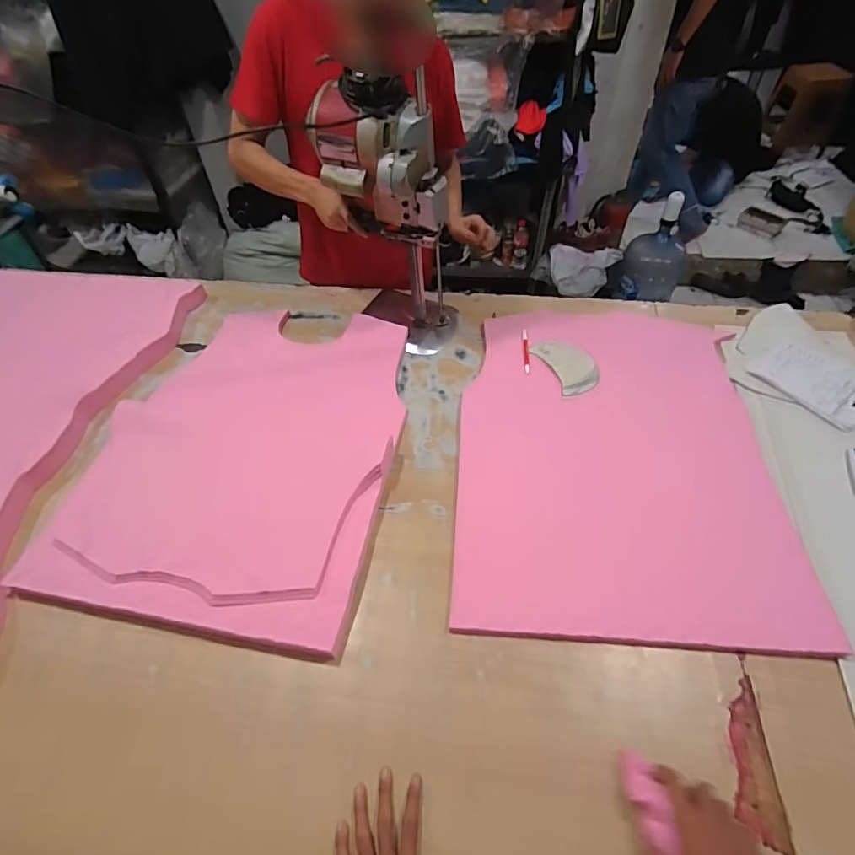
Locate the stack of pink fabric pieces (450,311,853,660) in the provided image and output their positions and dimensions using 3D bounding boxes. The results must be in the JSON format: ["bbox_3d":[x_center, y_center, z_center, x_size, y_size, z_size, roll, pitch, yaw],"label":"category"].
[{"bbox_3d":[0.347,0.024,0.932,0.554,0.035,0.740,3,49,4],"label":"stack of pink fabric pieces"}]

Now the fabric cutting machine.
[{"bbox_3d":[-0.066,-0.424,1.001,0.221,0.531,0.201,16,52,15],"label":"fabric cutting machine"}]

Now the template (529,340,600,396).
[{"bbox_3d":[0.309,-0.143,1.067,0.102,0.019,0.165,-16,51,-12],"label":"template"}]

